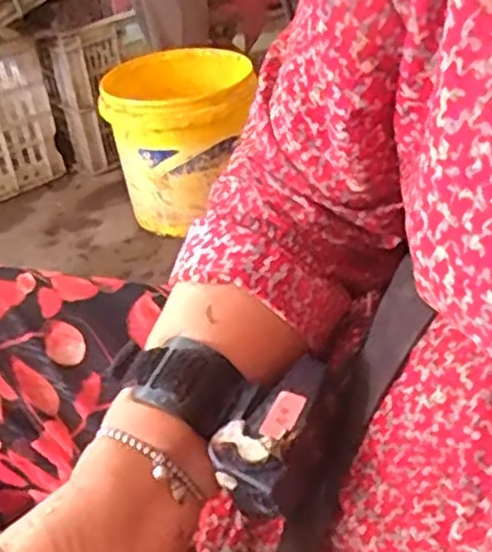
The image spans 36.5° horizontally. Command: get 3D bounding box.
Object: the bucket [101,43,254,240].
[{"bbox_3d":[-0.108,-0.238,1.326,0.250,0.246,0.240,-4,35,3],"label":"bucket"}]

